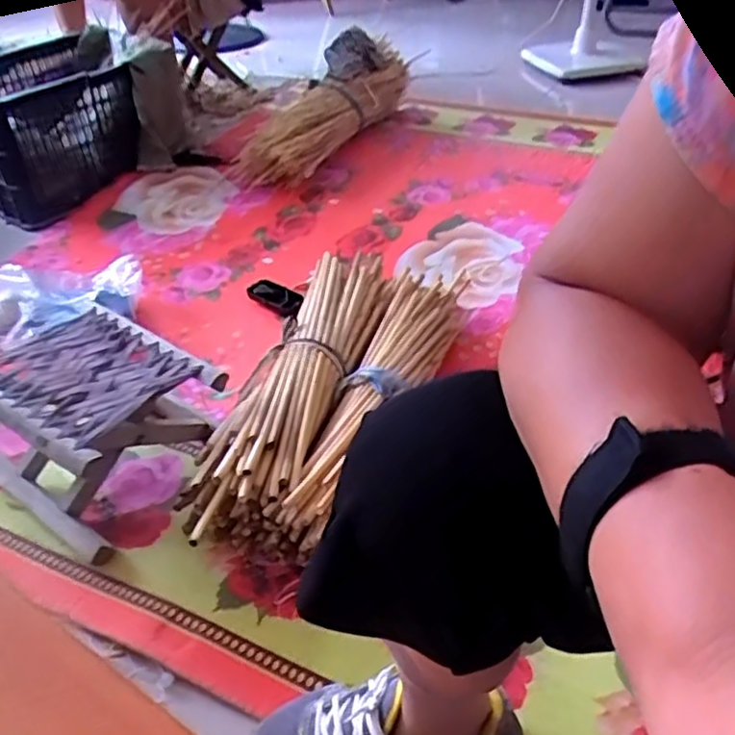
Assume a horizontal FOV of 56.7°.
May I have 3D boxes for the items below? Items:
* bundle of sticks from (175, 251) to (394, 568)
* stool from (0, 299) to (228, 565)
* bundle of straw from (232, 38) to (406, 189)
[{"bbox_3d":[-0.069,0.015,0.992,0.196,0.109,0.592,8,40,12],"label":"bundle of sticks"},{"bbox_3d":[-0.355,0.069,0.894,0.278,0.167,0.238,24,46,28],"label":"stool"},{"bbox_3d":[-0.081,-0.674,1.784,0.166,0.168,0.713,16,42,20],"label":"bundle of straw"}]

